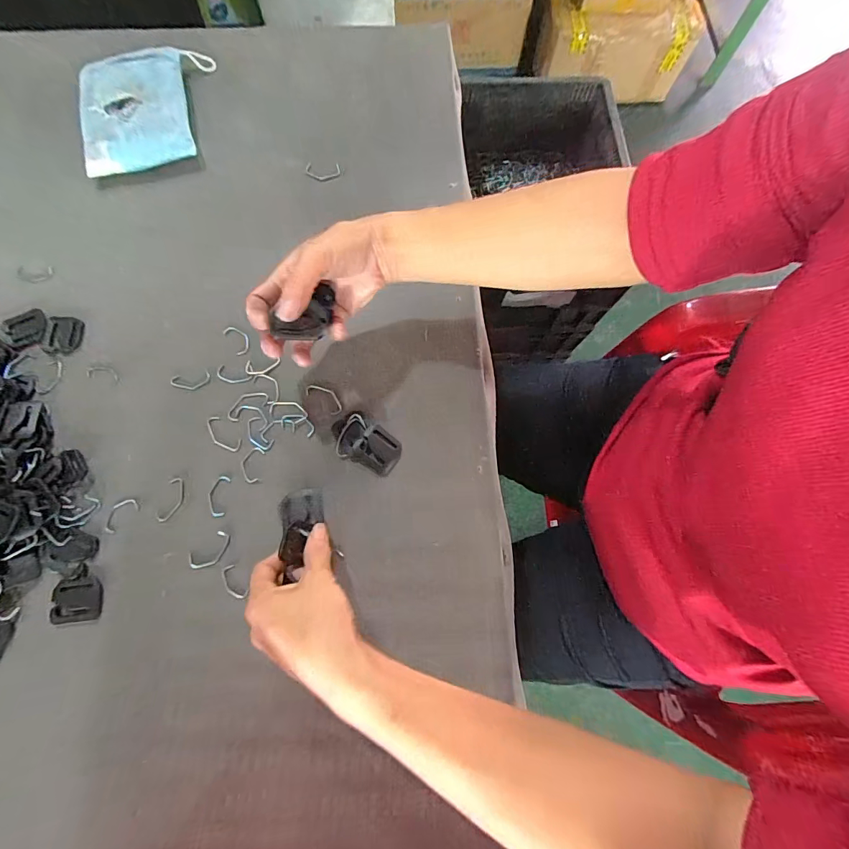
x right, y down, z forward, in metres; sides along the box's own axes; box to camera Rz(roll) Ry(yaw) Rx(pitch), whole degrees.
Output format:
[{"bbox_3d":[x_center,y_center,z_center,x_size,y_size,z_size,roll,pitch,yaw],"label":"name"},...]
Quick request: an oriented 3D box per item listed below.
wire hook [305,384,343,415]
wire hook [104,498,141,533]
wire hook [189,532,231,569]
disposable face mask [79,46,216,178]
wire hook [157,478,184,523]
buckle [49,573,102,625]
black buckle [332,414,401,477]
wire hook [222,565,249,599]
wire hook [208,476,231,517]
[{"bbox_3d":[-0.095,-0.026,0.387,0.042,0.004,0.018,37,78,10],"label":"wire hook"},{"bbox_3d":[-0.266,0.078,0.350,0.033,0.004,0.018,-42,78,-10],"label":"wire hook"},{"bbox_3d":[-0.183,0.109,0.344,0.039,0.004,0.021,-37,77,-9],"label":"wire hook"},{"bbox_3d":[-0.316,-0.365,0.460,0.140,0.034,0.166,-13,75,-4],"label":"disposable face mask"},{"bbox_3d":[-0.223,0.067,0.355,0.017,0.004,0.039,14,75,4],"label":"wire hook"},{"bbox_3d":[-0.287,0.144,0.331,0.037,0.004,0.035,-7,74,-1],"label":"buckle"},{"bbox_3d":[-0.054,0.018,0.373,0.064,0.013,0.038,27,76,8],"label":"black buckle"},{"bbox_3d":[-0.161,0.133,0.337,0.015,0.004,0.031,-32,76,-8],"label":"wire hook"},{"bbox_3d":[-0.183,0.063,0.355,0.018,0.004,0.036,2,74,1],"label":"wire hook"}]

